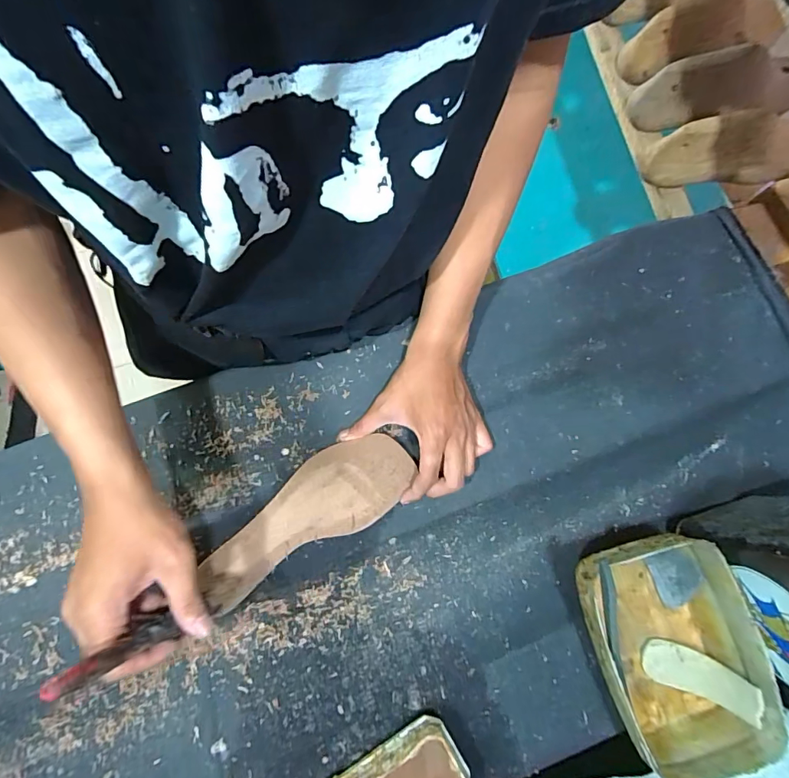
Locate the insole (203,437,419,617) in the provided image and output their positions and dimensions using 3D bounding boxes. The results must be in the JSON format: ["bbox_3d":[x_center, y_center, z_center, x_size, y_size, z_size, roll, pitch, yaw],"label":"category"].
[{"bbox_3d":[-0.089,0.120,0.443,0.224,0.010,0.084,-30,77,-7],"label":"insole"}]

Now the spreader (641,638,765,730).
[{"bbox_3d":[0.274,0.259,0.404,0.089,0.016,0.036,15,78,31],"label":"spreader"}]

